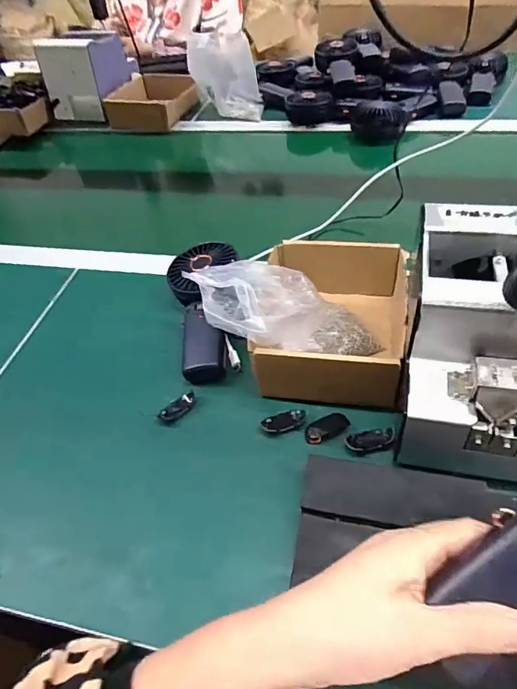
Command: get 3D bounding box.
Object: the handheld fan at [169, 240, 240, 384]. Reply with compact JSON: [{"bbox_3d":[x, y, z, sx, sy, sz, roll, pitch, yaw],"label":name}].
[{"bbox_3d":[-0.060,-0.040,0.529,0.077,0.035,0.185,-7,61,1],"label":"handheld fan"}]

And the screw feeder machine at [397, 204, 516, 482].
[{"bbox_3d":[0.184,-0.001,0.378,0.130,0.133,0.179,8,50,14],"label":"screw feeder machine"}]

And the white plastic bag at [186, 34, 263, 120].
[{"bbox_3d":[-0.073,-0.518,0.906,0.159,0.141,0.055,19,53,22],"label":"white plastic bag"}]

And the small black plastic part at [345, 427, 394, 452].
[{"bbox_3d":[0.099,0.083,0.418,0.044,0.005,0.021,-15,48,-6],"label":"small black plastic part"}]

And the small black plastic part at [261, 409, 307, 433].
[{"bbox_3d":[0.024,0.071,0.444,0.042,0.007,0.021,-18,48,-9],"label":"small black plastic part"}]

